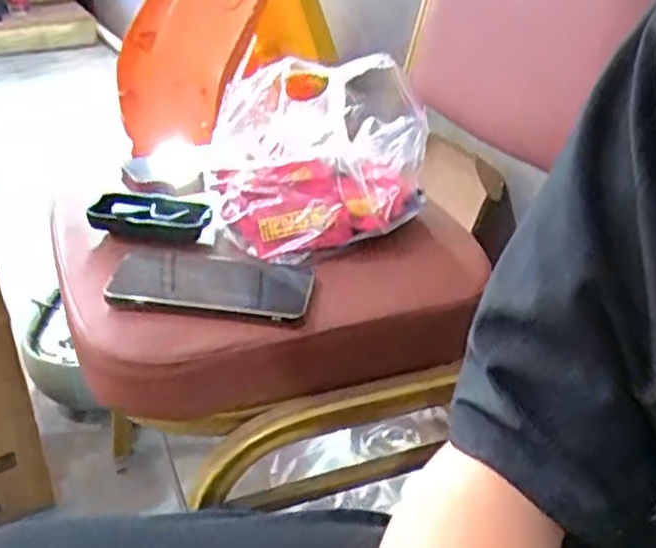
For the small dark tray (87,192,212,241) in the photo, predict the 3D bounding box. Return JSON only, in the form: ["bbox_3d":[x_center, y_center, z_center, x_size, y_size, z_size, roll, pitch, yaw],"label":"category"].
[{"bbox_3d":[-0.162,-0.054,0.692,0.103,0.023,0.061,0,32,-2],"label":"small dark tray"}]

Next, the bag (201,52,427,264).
[{"bbox_3d":[-0.011,-0.116,0.713,0.203,0.141,0.165,-3,33,-7],"label":"bag"}]

